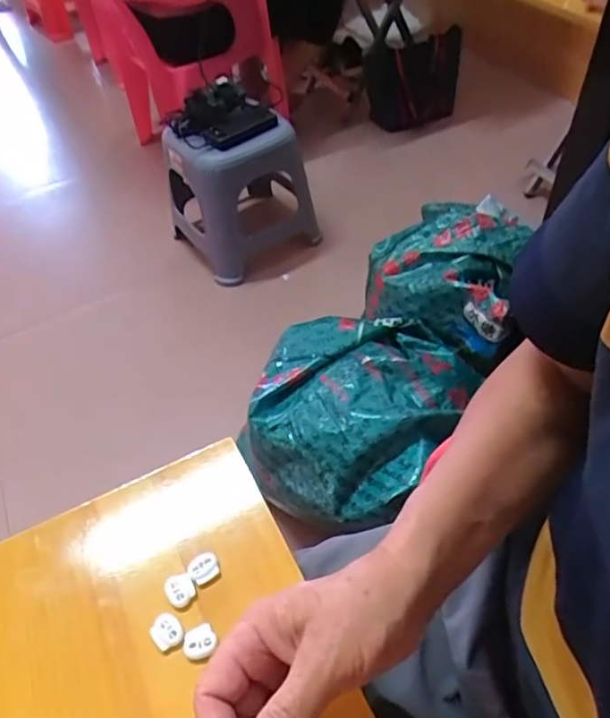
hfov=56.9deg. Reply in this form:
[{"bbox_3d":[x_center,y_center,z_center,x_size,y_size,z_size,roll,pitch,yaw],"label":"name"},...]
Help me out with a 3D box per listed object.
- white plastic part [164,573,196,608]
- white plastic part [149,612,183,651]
[{"bbox_3d":[-0.089,0.163,0.400,0.020,0.006,0.021,-33,54,-21],"label":"white plastic part"},{"bbox_3d":[-0.095,0.187,0.385,0.020,0.010,0.022,-38,56,-24],"label":"white plastic part"}]

